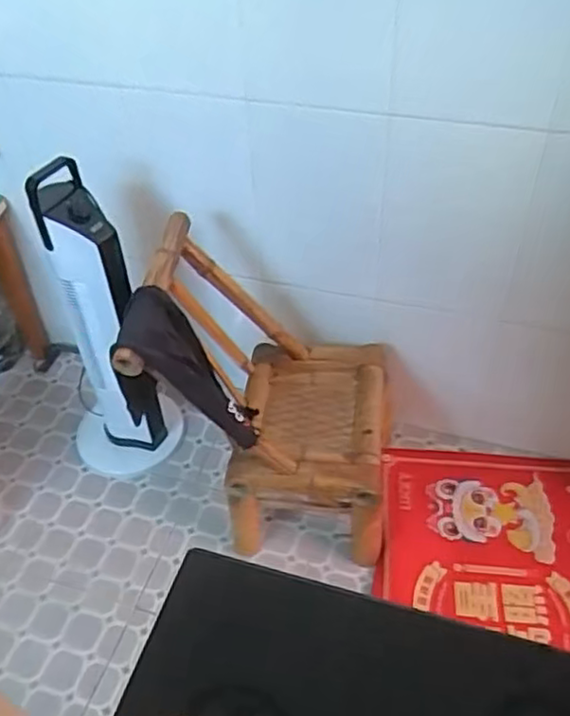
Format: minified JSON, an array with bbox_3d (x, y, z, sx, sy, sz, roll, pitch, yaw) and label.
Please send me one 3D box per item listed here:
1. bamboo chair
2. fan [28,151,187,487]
[{"bbox_3d":[-0.013,0.060,1.278,0.400,0.555,0.388,3,46,7],"label":"bamboo chair"},{"bbox_3d":[-0.389,-0.073,1.381,0.222,0.713,0.246,-15,47,-11],"label":"fan"}]

